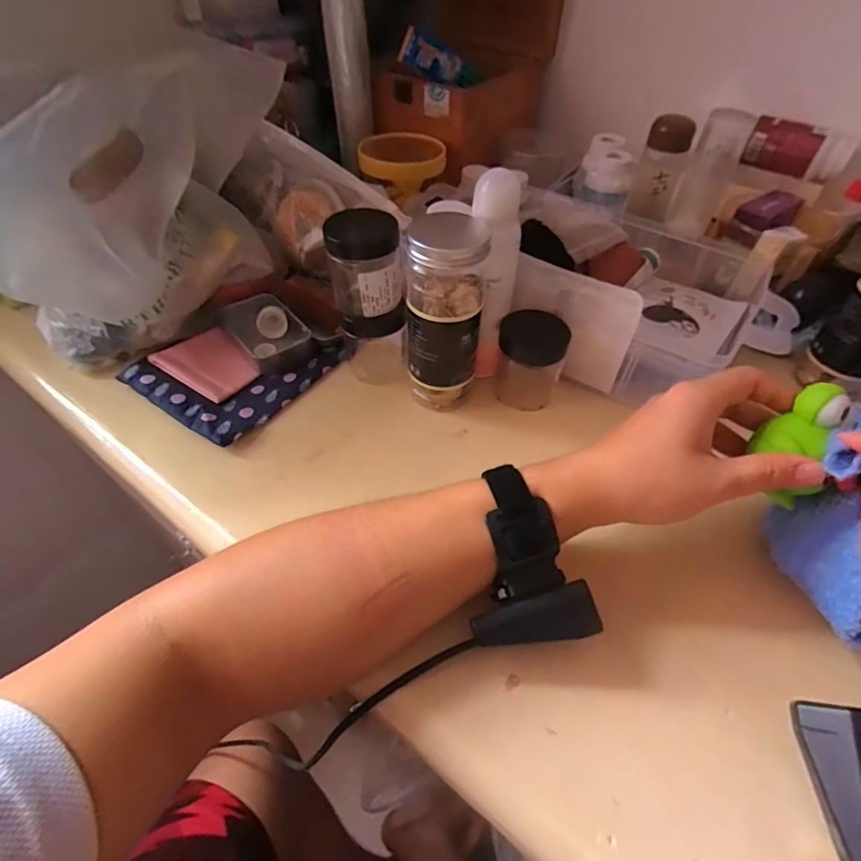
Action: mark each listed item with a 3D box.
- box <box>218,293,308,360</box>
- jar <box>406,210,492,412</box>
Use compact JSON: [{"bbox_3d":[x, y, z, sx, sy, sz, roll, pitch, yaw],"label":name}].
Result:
[{"bbox_3d":[-0.164,-0.103,0.471,0.060,0.020,0.083,-31,56,-25],"label":"box"},{"bbox_3d":[0.011,-0.093,0.384,0.057,0.162,0.062,1,49,-1],"label":"jar"}]

